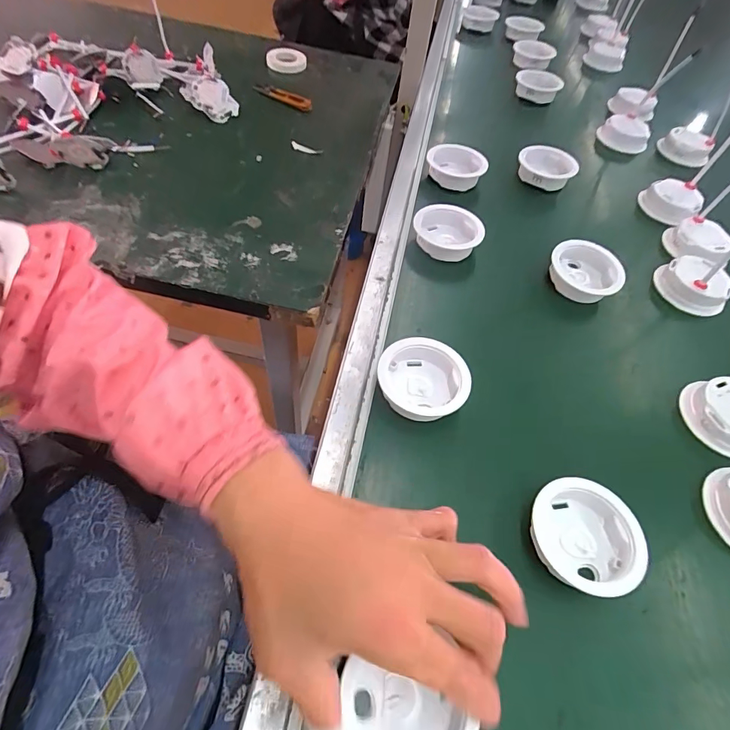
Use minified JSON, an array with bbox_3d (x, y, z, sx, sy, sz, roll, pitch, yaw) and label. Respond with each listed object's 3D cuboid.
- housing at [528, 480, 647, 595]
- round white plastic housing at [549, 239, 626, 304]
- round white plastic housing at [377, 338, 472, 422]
[{"bbox_3d":[0.148,0.118,0.285,0.067,0.028,0.070,3,55,-5],"label":"housing"},{"bbox_3d":[0.227,-0.095,0.437,0.070,0.040,0.062,27,56,12],"label":"round white plastic housing"},{"bbox_3d":[0.046,0.015,0.339,0.069,0.030,0.070,3,55,-5],"label":"round white plastic housing"}]

